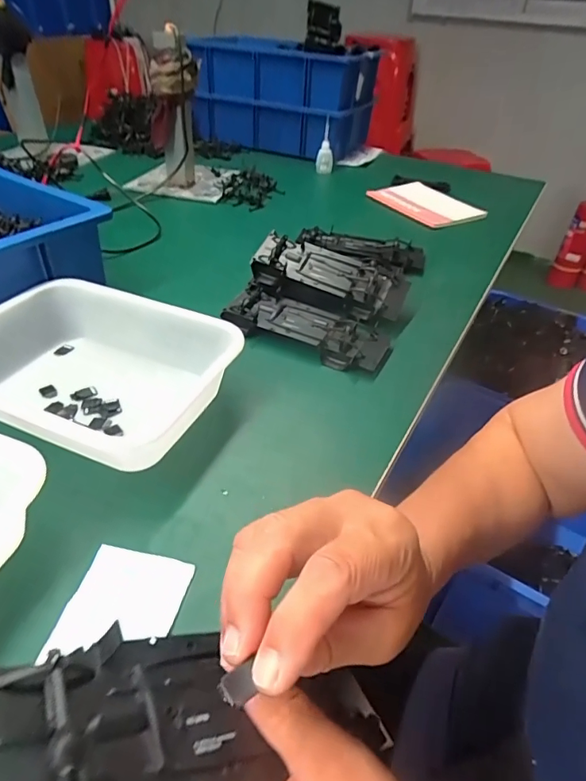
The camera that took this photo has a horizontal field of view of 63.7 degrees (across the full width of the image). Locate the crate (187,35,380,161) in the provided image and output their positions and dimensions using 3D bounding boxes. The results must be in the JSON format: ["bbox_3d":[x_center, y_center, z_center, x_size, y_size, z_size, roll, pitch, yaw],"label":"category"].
[{"bbox_3d":[-0.023,-0.741,1.181,0.403,0.220,0.246,15,41,13],"label":"crate"}]

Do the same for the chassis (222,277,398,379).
[{"bbox_3d":[0.016,-0.077,0.554,0.199,0.027,0.078,22,43,21],"label":"chassis"}]

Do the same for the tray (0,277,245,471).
[{"bbox_3d":[-0.191,-0.018,0.447,0.252,0.066,0.184,17,42,16],"label":"tray"}]

